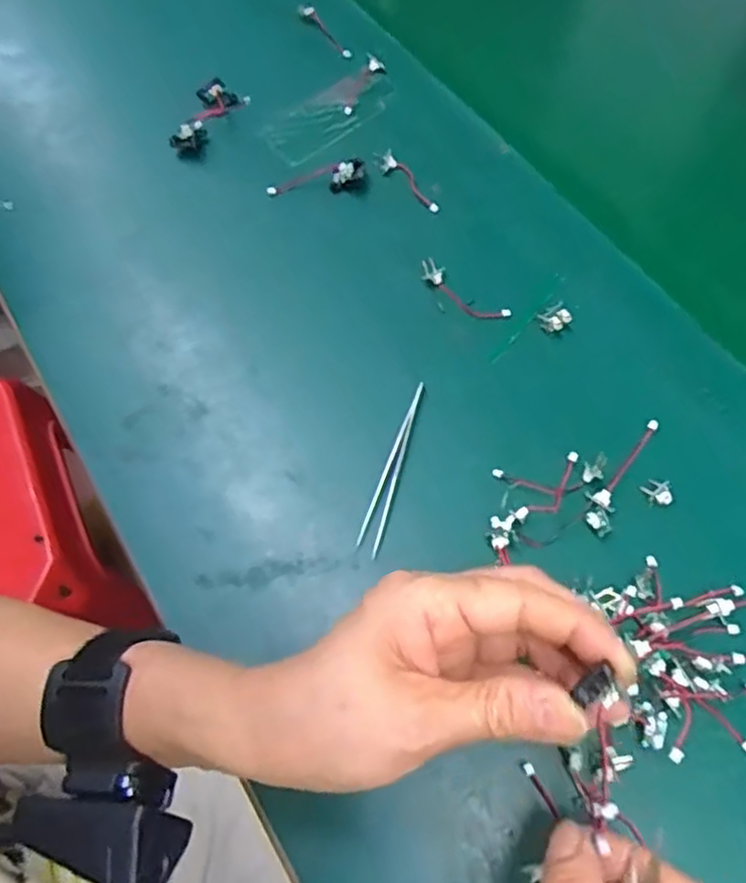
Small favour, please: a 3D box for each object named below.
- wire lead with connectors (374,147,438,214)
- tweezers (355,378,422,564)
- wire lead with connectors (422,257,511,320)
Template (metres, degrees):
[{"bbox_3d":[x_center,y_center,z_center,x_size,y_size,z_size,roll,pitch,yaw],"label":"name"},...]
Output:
[{"bbox_3d":[0.025,-0.174,0.456,0.015,0.009,0.058,-38,70,-17],"label":"wire lead with connectors"},{"bbox_3d":[0.011,0.013,0.376,0.011,0.009,0.099,15,66,9],"label":"tweezers"},{"bbox_3d":[0.054,-0.089,0.415,0.061,0.007,0.016,37,69,16],"label":"wire lead with connectors"}]

